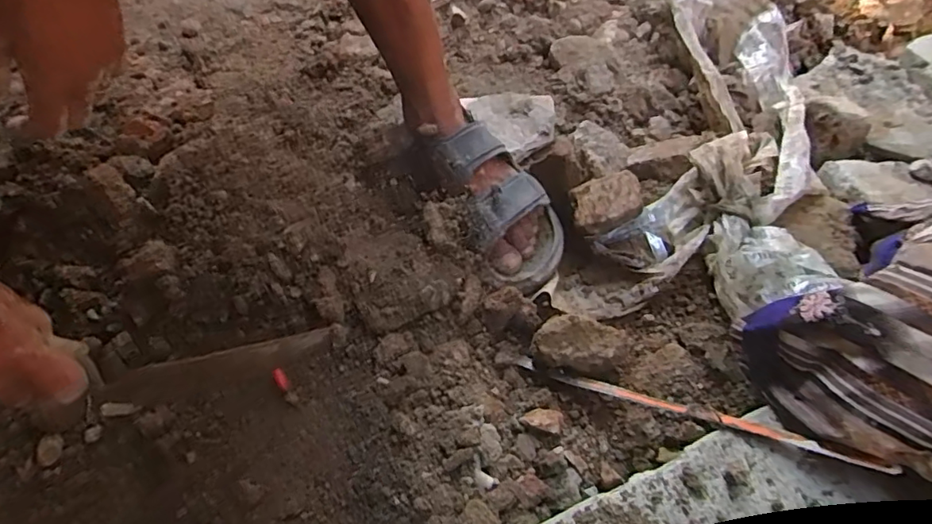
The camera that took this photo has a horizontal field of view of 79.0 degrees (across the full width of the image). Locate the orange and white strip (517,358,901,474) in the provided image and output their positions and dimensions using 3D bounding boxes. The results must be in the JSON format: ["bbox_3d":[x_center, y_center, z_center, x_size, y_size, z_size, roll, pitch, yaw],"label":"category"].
[{"bbox_3d":[0.156,0.109,0.430,0.271,0.011,0.011,10,52,35],"label":"orange and white strip"}]

